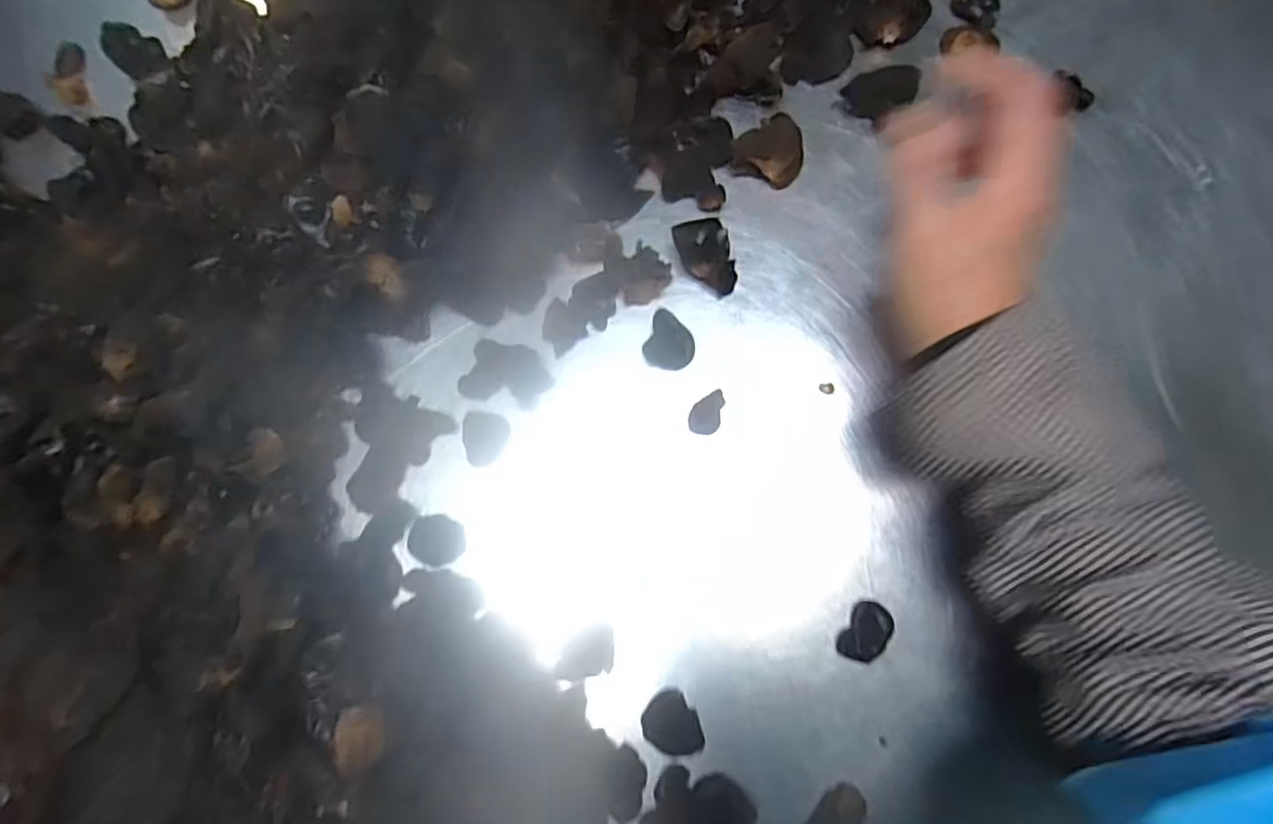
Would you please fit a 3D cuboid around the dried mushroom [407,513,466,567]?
[{"bbox_3d":[-0.122,0.078,0.407,0.032,0.012,0.029,30,84,4],"label":"dried mushroom"}]

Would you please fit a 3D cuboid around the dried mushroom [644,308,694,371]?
[{"bbox_3d":[0.022,-0.045,0.430,0.031,0.004,0.035,17,94,-9],"label":"dried mushroom"}]

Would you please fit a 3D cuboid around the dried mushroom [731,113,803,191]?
[{"bbox_3d":[0.089,-0.177,0.440,0.044,0.009,0.052,21,83,3],"label":"dried mushroom"}]

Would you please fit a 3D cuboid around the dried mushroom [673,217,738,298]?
[{"bbox_3d":[0.046,-0.101,0.437,0.033,0.007,0.051,-15,83,-2],"label":"dried mushroom"}]

